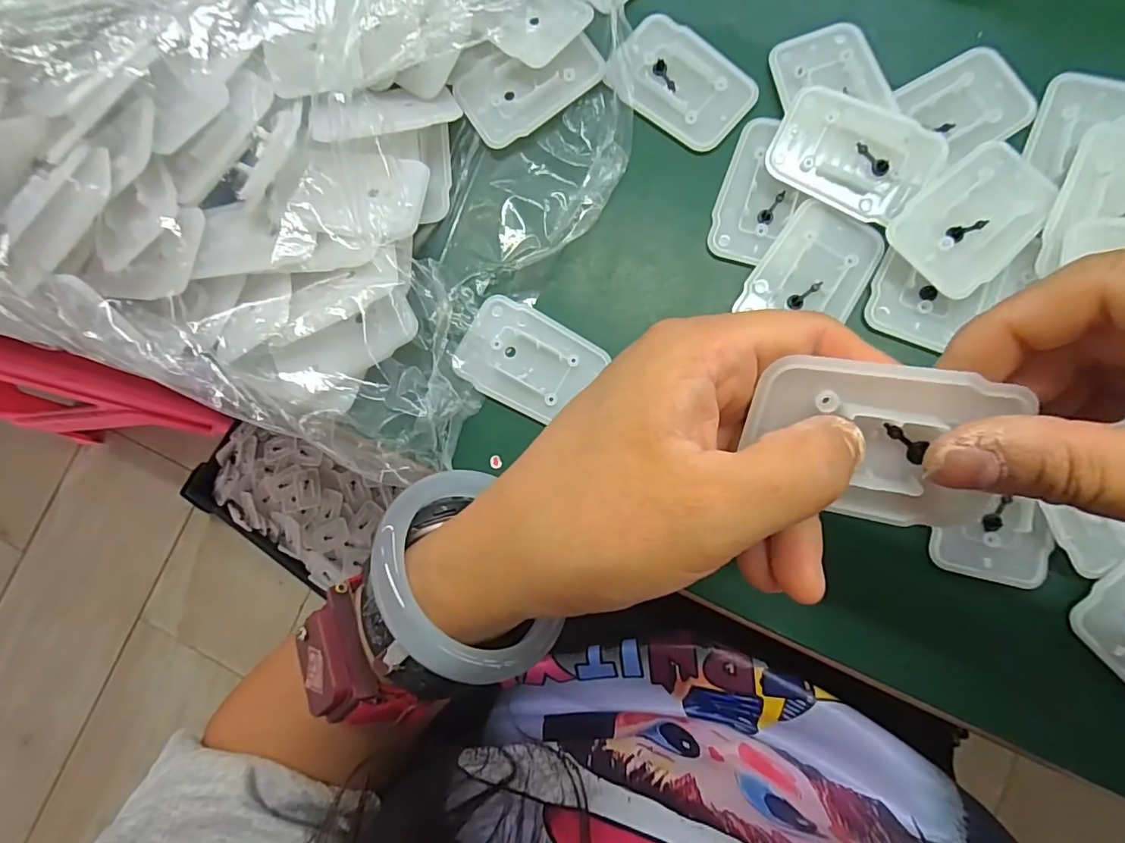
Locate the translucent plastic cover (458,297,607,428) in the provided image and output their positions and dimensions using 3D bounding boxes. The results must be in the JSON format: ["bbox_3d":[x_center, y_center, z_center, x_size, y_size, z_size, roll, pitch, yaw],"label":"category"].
[{"bbox_3d":[-0.016,-0.029,0.244,0.063,0.008,0.043,27,86,9],"label":"translucent plastic cover"}]

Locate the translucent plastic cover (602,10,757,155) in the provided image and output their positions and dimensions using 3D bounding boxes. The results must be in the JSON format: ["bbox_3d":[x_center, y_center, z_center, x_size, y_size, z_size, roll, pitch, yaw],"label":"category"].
[{"bbox_3d":[0.055,-0.160,0.248,0.068,0.006,0.048,40,88,10],"label":"translucent plastic cover"}]

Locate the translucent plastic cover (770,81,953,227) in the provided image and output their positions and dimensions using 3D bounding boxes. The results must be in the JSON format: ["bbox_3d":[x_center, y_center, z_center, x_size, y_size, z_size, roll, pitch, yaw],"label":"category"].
[{"bbox_3d":[0.126,-0.116,0.228,0.065,0.013,0.044,29,86,9],"label":"translucent plastic cover"}]

